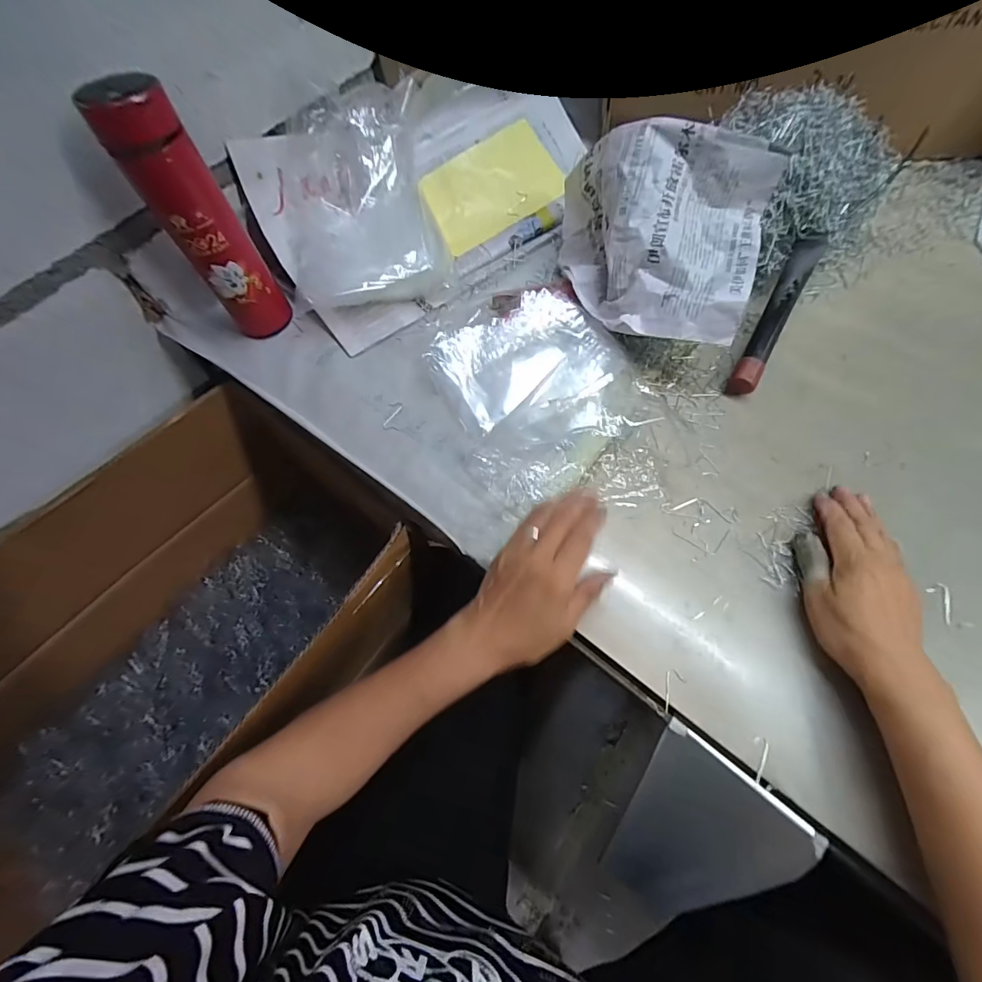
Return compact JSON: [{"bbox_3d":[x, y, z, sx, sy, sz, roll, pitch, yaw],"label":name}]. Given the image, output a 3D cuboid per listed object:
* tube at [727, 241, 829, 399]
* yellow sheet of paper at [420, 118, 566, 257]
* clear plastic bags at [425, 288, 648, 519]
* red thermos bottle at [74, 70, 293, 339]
[{"bbox_3d":[0.295,-0.181,0.463,0.026,0.021,0.187,27,80,16],"label":"tube"},{"bbox_3d":[0.000,-0.392,0.578,0.177,0.010,0.117,-34,86,-6],"label":"yellow sheet of paper"},{"bbox_3d":[0.047,-0.116,0.466,0.191,0.026,0.238,-20,63,-7],"label":"clear plastic bags"},{"bbox_3d":[-0.280,-0.259,0.445,0.074,0.227,0.057,-31,65,-13],"label":"red thermos bottle"}]

